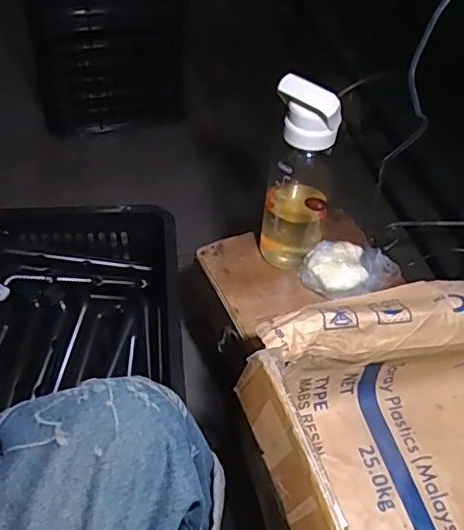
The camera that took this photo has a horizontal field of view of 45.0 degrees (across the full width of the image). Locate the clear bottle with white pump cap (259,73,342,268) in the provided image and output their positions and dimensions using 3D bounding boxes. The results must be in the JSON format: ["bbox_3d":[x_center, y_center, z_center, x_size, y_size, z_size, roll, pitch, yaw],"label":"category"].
[{"bbox_3d":[0.092,-0.113,0.760,0.088,0.282,0.075,12,50,6],"label":"clear bottle with white pump cap"}]

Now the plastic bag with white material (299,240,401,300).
[{"bbox_3d":[0.176,0.005,0.820,0.141,0.050,0.098,-25,56,-23],"label":"plastic bag with white material"}]

